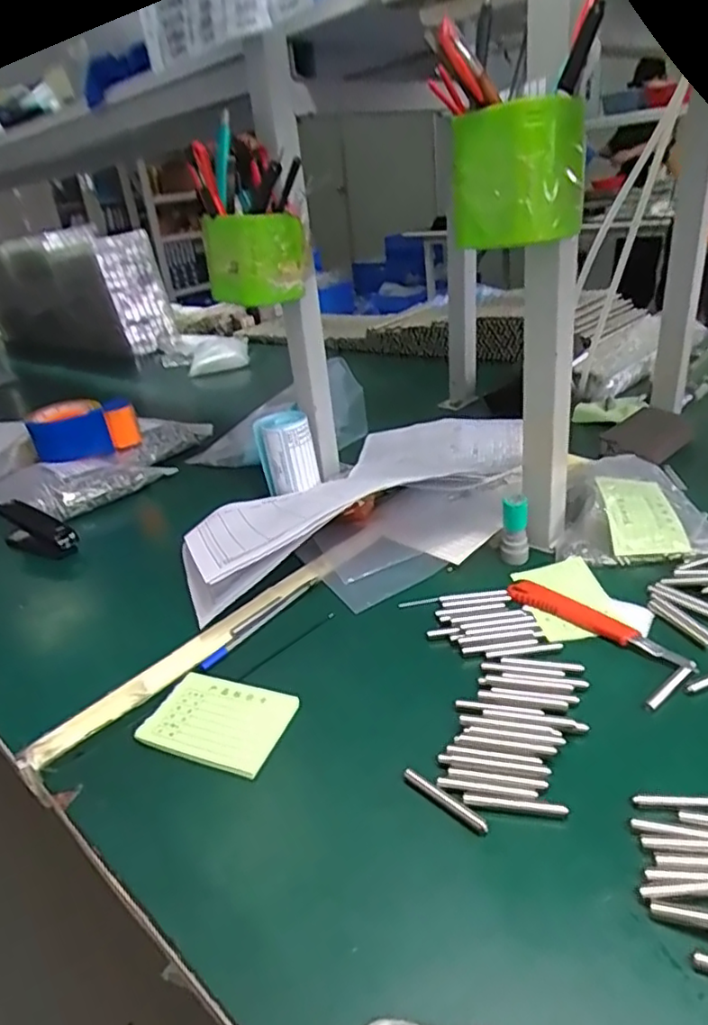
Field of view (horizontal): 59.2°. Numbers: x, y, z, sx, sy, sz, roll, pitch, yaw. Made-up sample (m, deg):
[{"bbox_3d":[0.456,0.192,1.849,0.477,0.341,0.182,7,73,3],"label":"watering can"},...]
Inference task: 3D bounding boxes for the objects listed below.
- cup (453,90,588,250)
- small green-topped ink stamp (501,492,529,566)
[{"bbox_3d":[0.110,-0.226,0.419,0.084,0.080,0.074,4,30,21],"label":"cup"},{"bbox_3d":[0.146,0.012,0.567,0.025,0.059,0.019,-1,29,12],"label":"small green-topped ink stamp"}]

